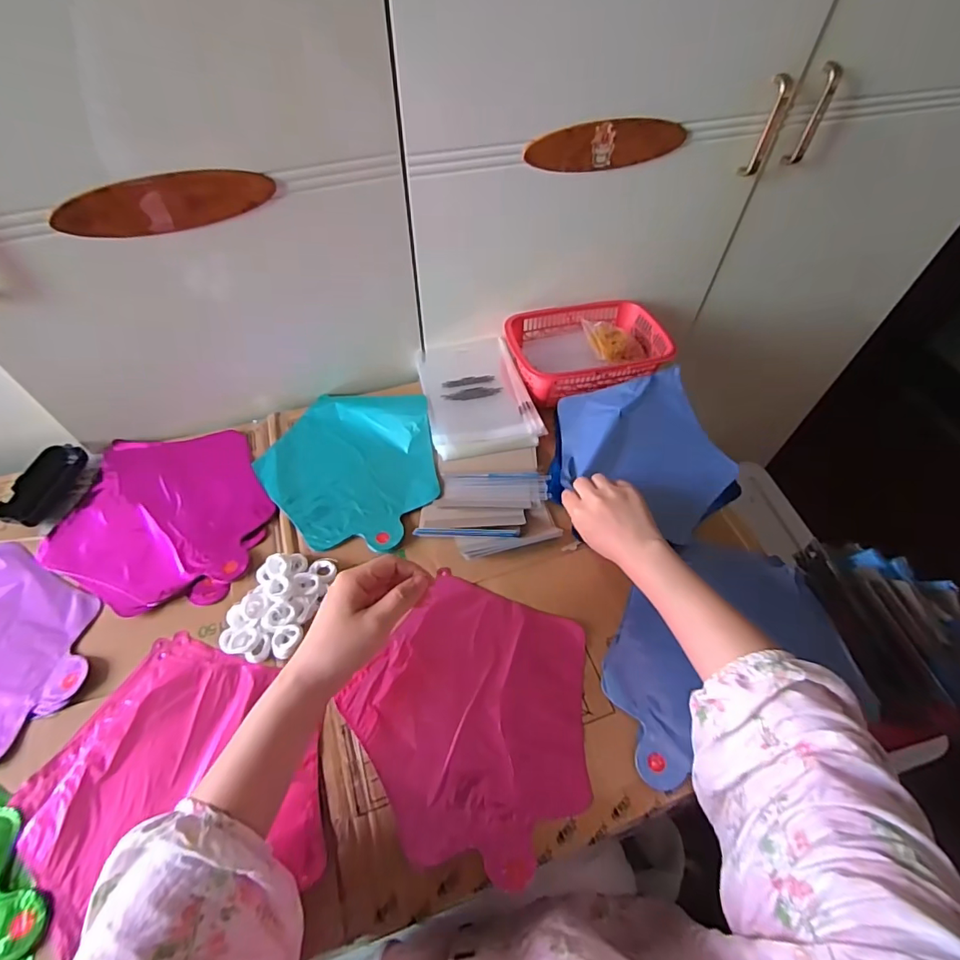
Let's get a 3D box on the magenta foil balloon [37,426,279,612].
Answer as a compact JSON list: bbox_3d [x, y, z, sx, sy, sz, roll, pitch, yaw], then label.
[{"bbox_3d":[-0.363,0.035,0.586,0.234,0.016,0.234,0,55,-1],"label":"magenta foil balloon"}]

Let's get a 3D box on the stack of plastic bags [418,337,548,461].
[{"bbox_3d":[-0.005,-0.122,0.677,0.137,0.023,0.198,-9,56,-7],"label":"stack of plastic bags"}]

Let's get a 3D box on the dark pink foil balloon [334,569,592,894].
[{"bbox_3d":[-0.002,0.217,0.468,0.216,0.016,0.221,26,59,16],"label":"dark pink foil balloon"}]

